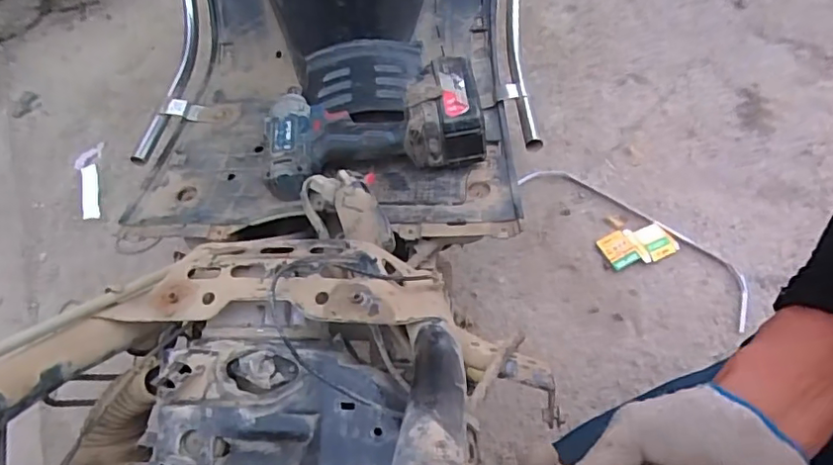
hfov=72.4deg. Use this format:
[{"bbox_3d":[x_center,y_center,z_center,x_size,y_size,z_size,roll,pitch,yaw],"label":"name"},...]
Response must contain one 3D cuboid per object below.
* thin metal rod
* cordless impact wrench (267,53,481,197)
[{"bbox_3d":[0.363,-0.003,0.933,0.412,0.010,0.094,35,67,27],"label":"thin metal rod"},{"bbox_3d":[-0.047,-0.114,0.639,0.234,0.079,0.115,-10,56,1],"label":"cordless impact wrench"}]

